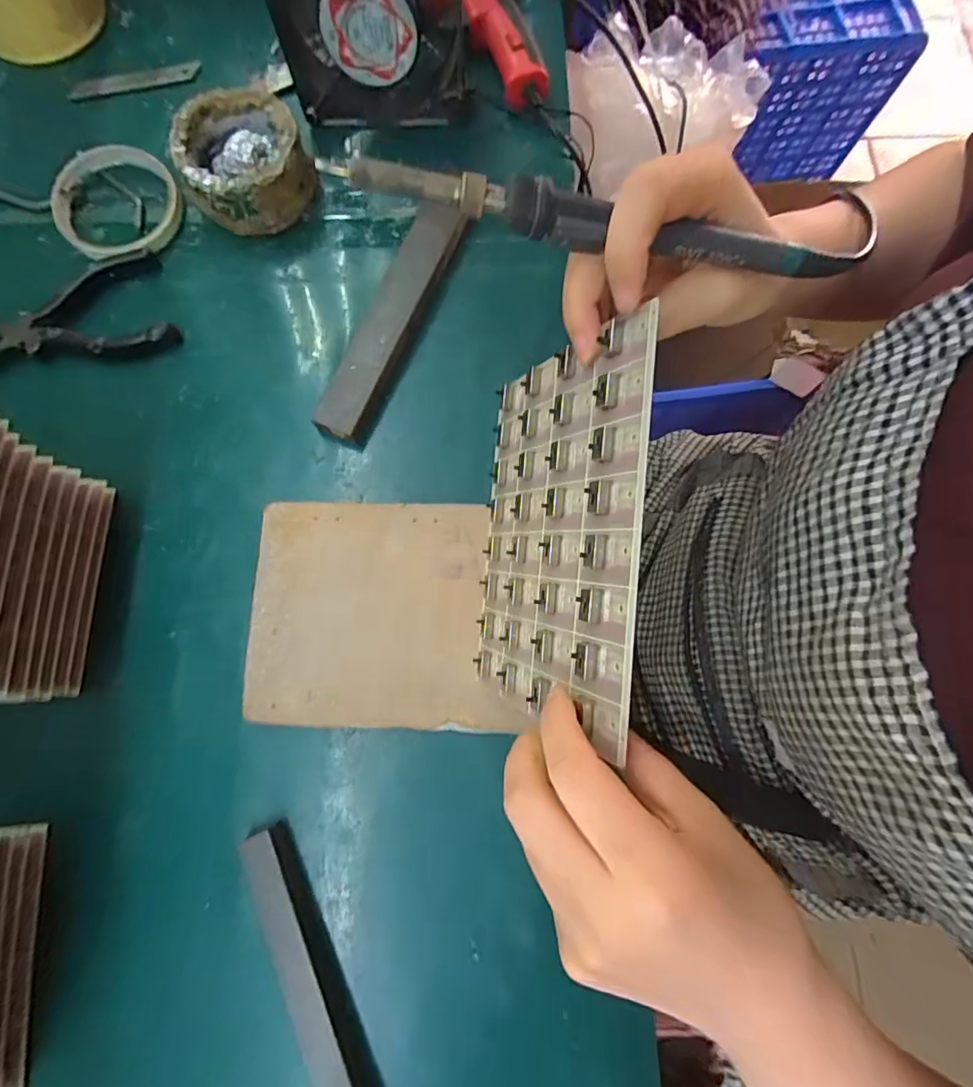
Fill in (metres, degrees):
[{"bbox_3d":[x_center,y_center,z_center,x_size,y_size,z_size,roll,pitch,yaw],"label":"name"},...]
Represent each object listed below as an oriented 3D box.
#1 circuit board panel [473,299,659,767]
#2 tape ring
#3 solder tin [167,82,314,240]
[{"bbox_3d":[0.027,-0.007,0.232,0.009,0.114,0.159,6,88,-26],"label":"circuit board panel"},{"bbox_3d":[-0.266,-0.242,0.360,0.095,0.013,0.083,32,79,6],"label":"tape ring"},{"bbox_3d":[-0.166,-0.264,0.353,0.082,0.039,0.081,-5,77,-2],"label":"solder tin"}]

